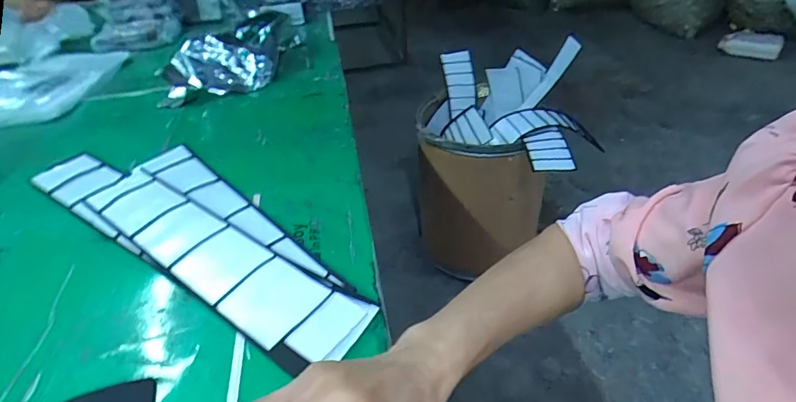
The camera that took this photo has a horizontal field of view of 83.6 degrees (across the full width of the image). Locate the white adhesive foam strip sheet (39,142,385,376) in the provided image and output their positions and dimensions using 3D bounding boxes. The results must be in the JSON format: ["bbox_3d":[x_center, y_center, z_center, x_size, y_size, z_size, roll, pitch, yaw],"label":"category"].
[{"bbox_3d":[-0.278,0.021,0.619,0.608,0.016,0.177,21,44,30],"label":"white adhesive foam strip sheet"}]

